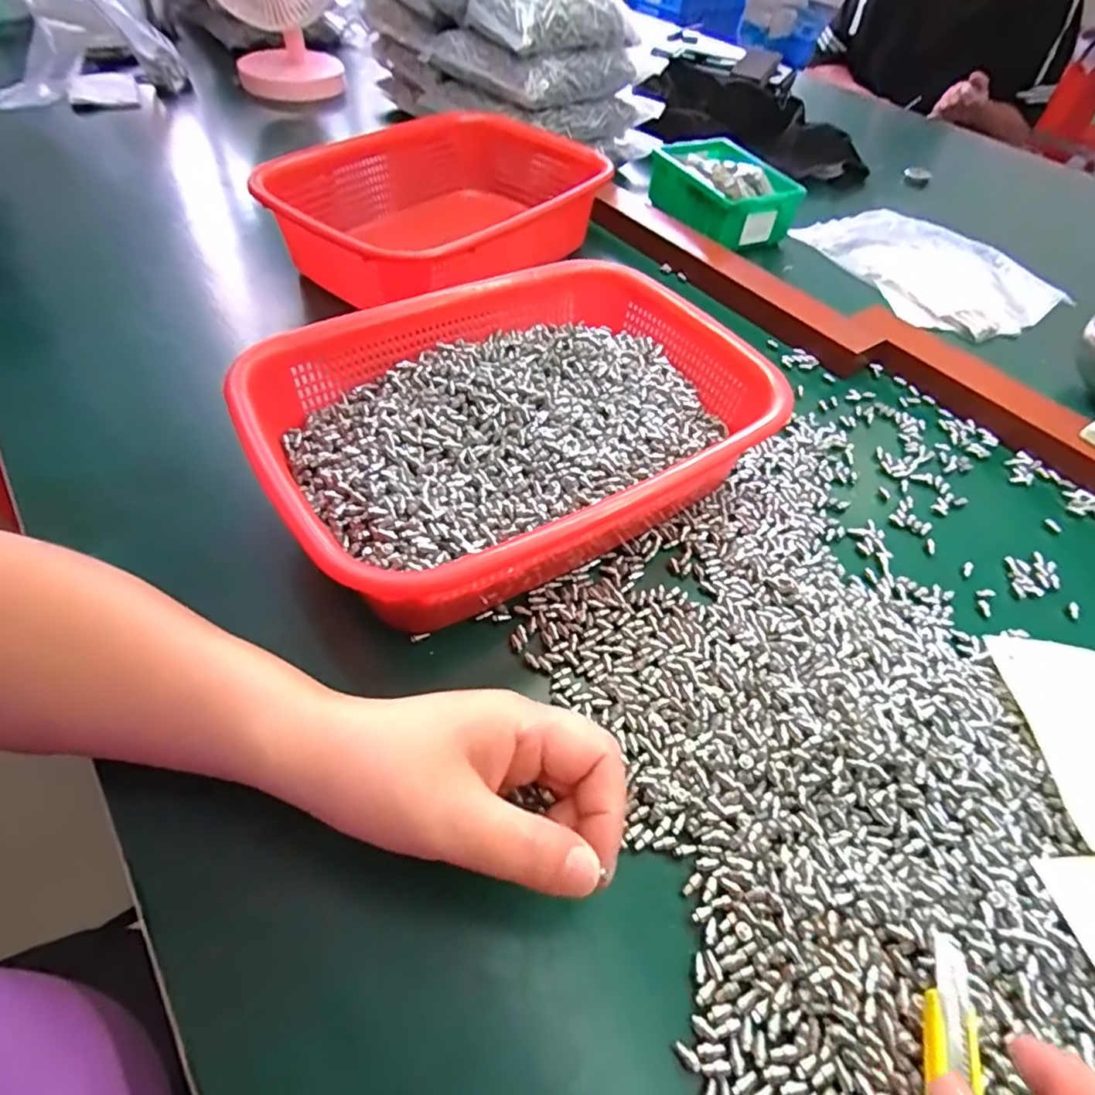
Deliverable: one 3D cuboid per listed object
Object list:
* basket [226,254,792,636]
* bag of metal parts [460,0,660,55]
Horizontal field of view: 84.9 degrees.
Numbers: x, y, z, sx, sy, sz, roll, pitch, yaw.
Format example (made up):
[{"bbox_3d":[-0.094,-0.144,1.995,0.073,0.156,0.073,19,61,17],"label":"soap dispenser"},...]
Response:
[{"bbox_3d":[-0.014,-0.073,0.364,0.289,0.075,0.208,-27,58,-22],"label":"basket"},{"bbox_3d":[0.008,-0.563,0.617,0.169,0.055,0.135,-26,58,-22],"label":"bag of metal parts"}]

